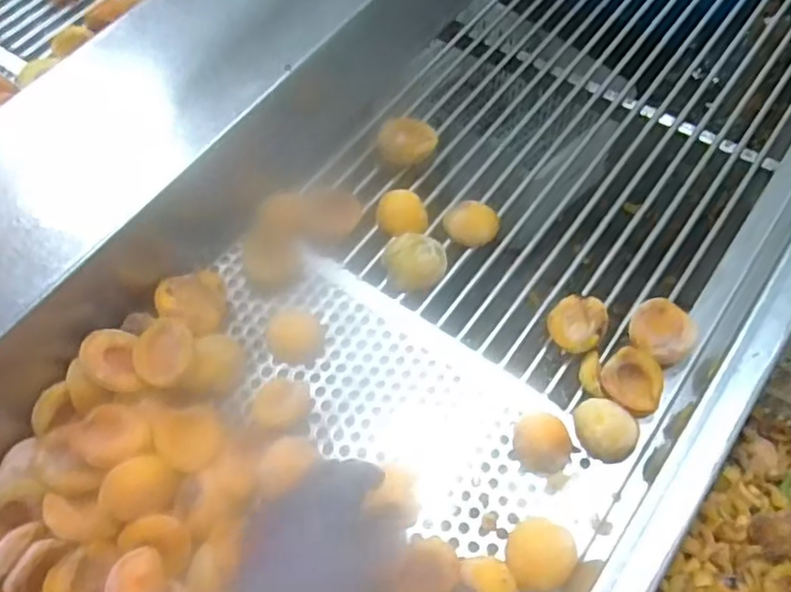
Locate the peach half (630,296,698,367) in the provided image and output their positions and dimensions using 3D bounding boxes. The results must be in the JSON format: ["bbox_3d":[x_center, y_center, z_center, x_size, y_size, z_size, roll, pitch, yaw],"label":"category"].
[{"bbox_3d":[0.243,0.032,0.618,0.057,0.026,0.059,-1,61,2],"label":"peach half"}]

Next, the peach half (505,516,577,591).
[{"bbox_3d":[0.112,0.205,0.532,0.050,0.029,0.058,25,65,15],"label":"peach half"}]

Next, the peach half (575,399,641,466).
[{"bbox_3d":[0.180,0.115,0.576,0.052,0.036,0.055,3,61,4],"label":"peach half"}]

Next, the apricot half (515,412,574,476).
[{"bbox_3d":[0.127,0.122,0.574,0.050,0.036,0.054,-4,61,0],"label":"apricot half"}]

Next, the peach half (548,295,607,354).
[{"bbox_3d":[0.168,0.026,0.630,0.050,0.028,0.059,21,64,14],"label":"peach half"}]

